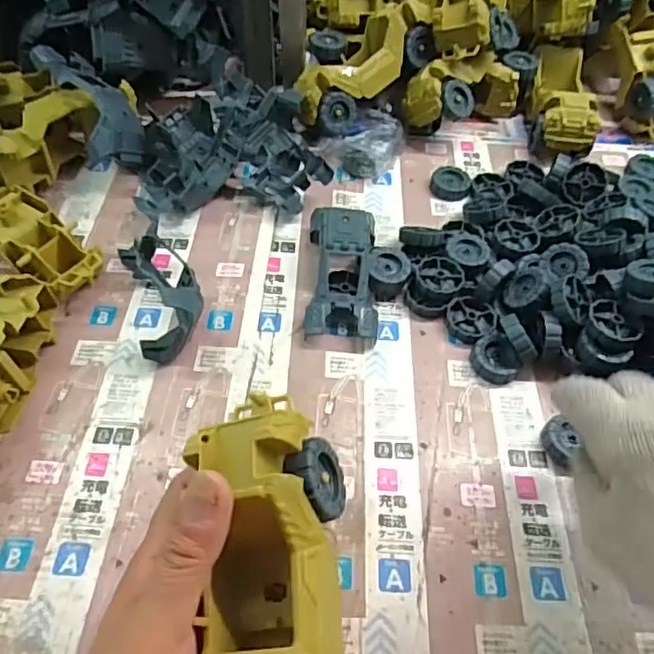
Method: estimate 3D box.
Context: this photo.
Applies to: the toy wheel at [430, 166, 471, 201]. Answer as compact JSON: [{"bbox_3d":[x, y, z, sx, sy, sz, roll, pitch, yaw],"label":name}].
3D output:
[{"bbox_3d":[0.121,-0.141,0.594,0.038,0.012,0.039,1,53,-1],"label":"toy wheel"}]

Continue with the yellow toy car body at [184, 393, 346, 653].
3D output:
[{"bbox_3d":[-0.026,0.108,0.255,0.065,0.056,0.172,-2,57,-2],"label":"yellow toy car body"}]

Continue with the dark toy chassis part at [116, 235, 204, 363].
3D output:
[{"bbox_3d":[-0.133,-0.037,0.476,0.053,0.055,0.132,-16,55,-13],"label":"dark toy chassis part"}]

